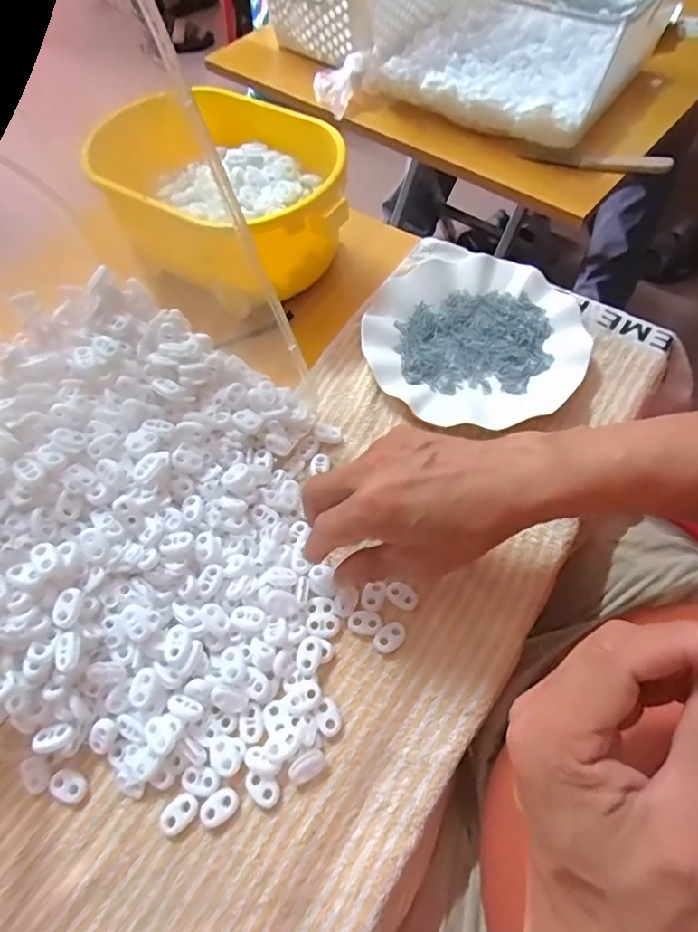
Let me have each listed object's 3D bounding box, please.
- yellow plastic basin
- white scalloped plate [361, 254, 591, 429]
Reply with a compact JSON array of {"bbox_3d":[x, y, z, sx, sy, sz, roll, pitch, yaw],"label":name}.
[{"bbox_3d":[-0.099,-0.249,0.494,0.210,0.093,0.157,23,64,15],"label":"yellow plastic basin"},{"bbox_3d":[0.106,-0.112,0.460,0.184,0.020,0.179,-1,62,2],"label":"white scalloped plate"}]

